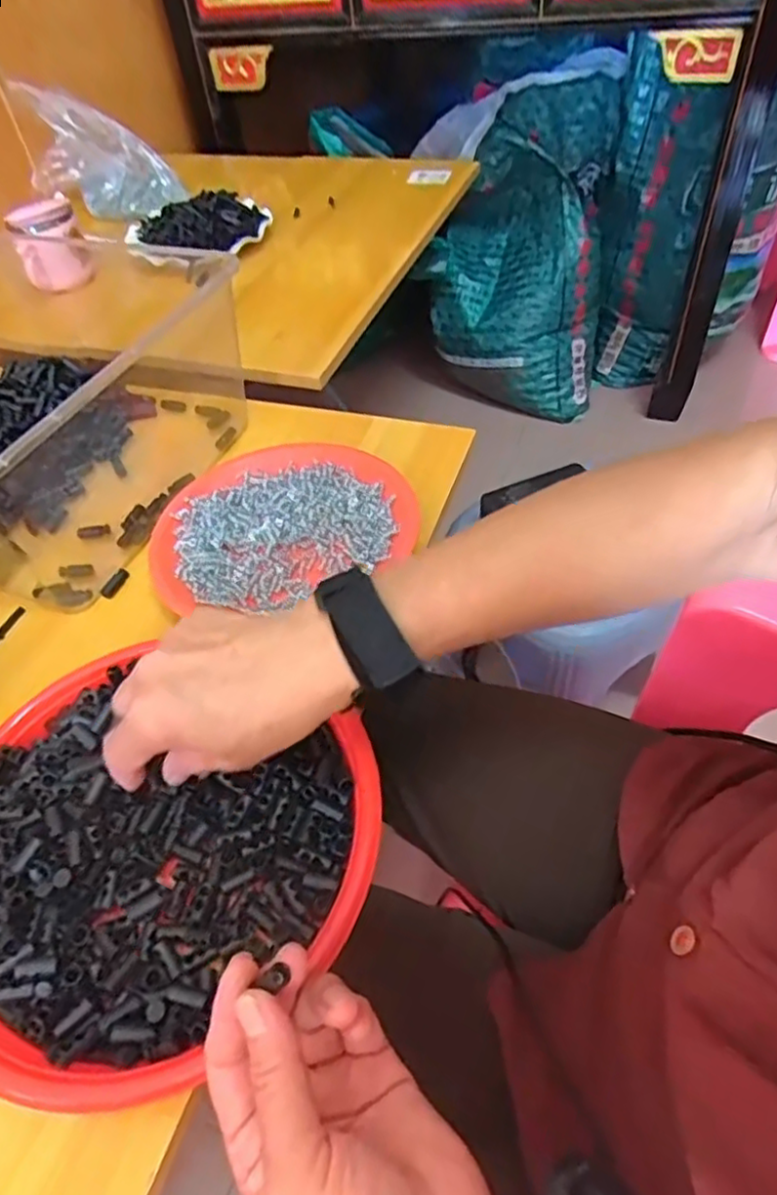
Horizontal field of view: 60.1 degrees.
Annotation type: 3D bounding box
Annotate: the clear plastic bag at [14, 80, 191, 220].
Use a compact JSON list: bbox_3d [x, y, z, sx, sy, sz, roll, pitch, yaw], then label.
[{"bbox_3d":[-0.402,-0.620,0.946,0.201,0.144,0.063,10,51,13],"label":"clear plastic bag"}]

